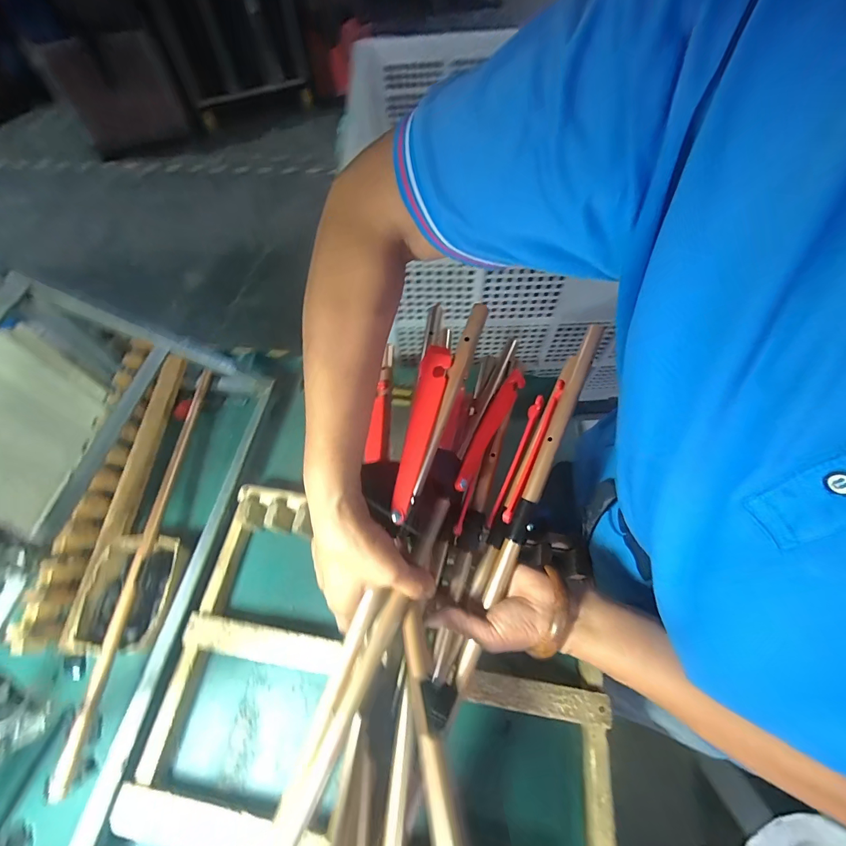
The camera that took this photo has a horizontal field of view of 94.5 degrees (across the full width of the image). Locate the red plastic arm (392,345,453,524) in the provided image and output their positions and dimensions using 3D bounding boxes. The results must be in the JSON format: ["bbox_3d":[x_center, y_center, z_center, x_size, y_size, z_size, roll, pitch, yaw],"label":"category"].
[{"bbox_3d":[-0.002,0.007,0.338,0.023,0.014,0.153,13,81,9],"label":"red plastic arm"}]

